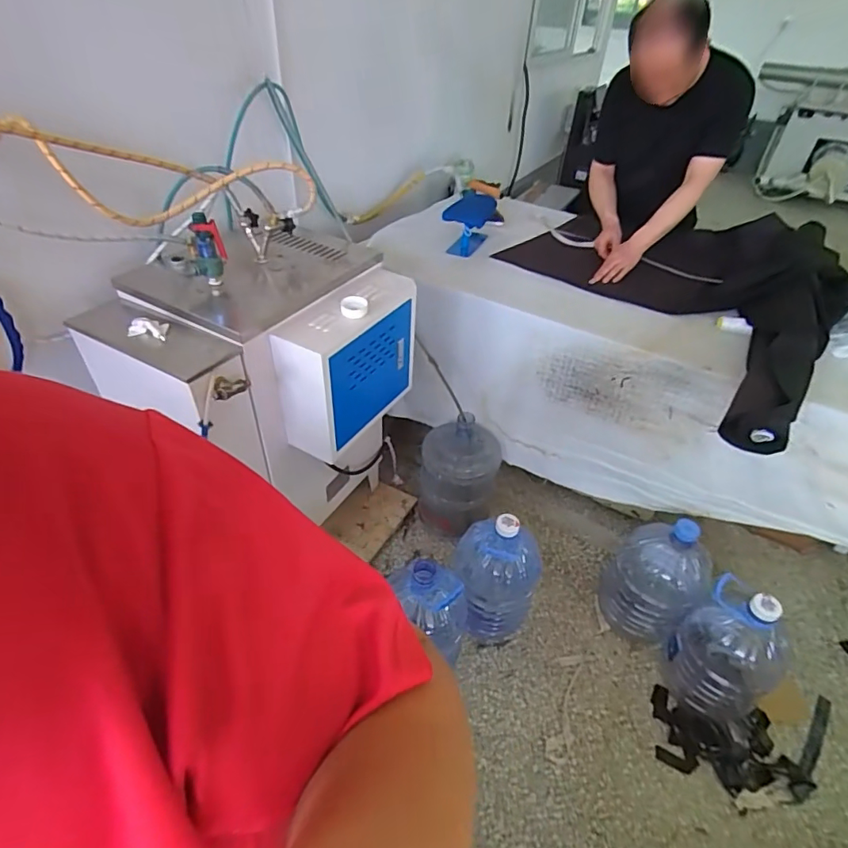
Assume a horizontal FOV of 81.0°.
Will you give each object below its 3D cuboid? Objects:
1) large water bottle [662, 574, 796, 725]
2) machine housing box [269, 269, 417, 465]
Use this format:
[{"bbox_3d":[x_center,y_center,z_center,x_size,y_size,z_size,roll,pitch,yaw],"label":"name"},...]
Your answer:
[{"bbox_3d":[0.828,0.589,1.319,0.259,0.462,0.231,-18,44,-23],"label":"large water bottle"},{"bbox_3d":[-0.176,-0.162,1.251,0.157,0.320,0.413,24,45,20],"label":"machine housing box"}]

